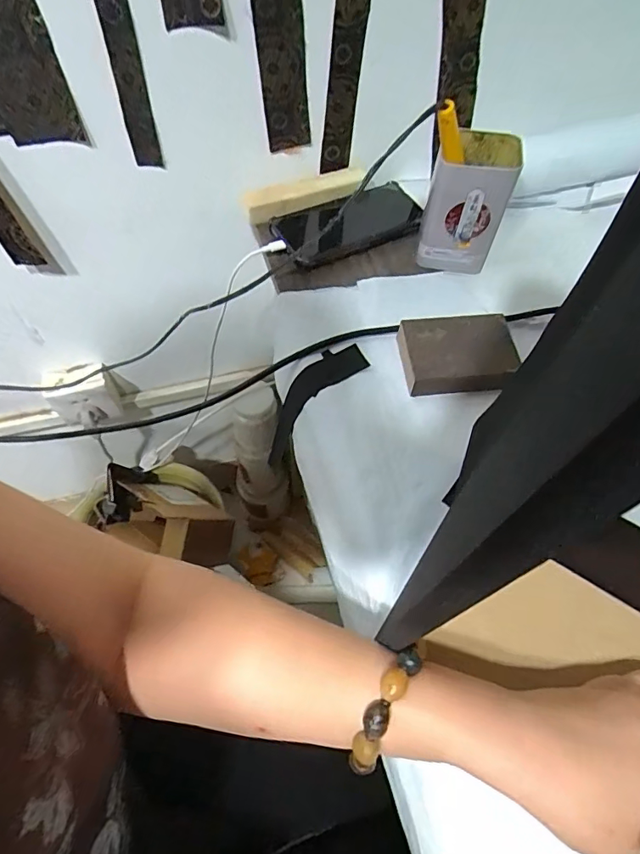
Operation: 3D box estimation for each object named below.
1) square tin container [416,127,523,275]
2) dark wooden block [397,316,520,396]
[{"bbox_3d":[0.145,-0.220,0.477,0.076,0.110,0.071,17,60,8],"label":"square tin container"},{"bbox_3d":[0.123,-0.065,0.438,0.098,0.028,0.074,-1,59,-2],"label":"dark wooden block"}]

